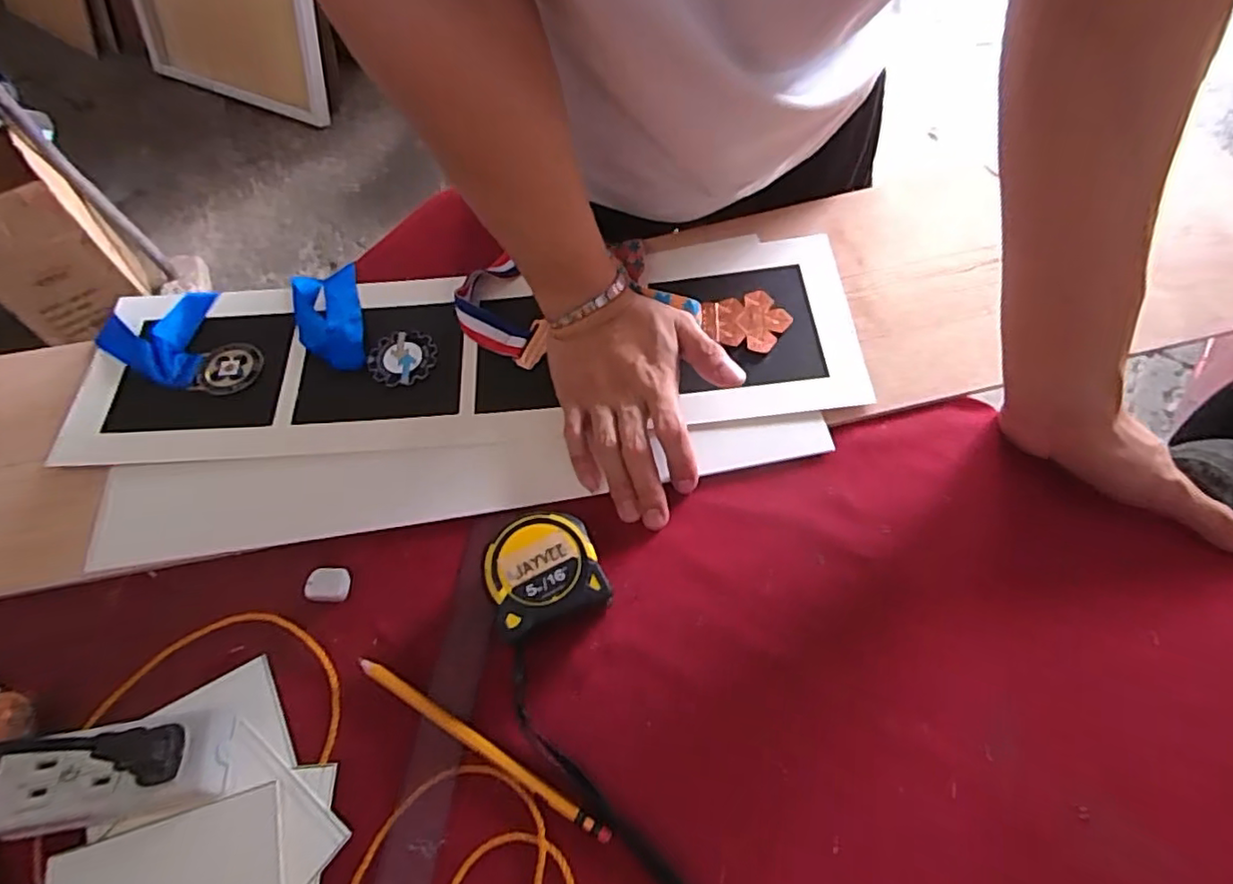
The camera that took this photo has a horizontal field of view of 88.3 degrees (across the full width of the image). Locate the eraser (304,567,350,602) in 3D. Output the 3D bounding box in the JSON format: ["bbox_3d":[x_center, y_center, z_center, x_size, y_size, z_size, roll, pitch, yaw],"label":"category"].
[{"bbox_3d":[-0.179,0.088,0.393,0.024,0.007,0.021,1,63,4],"label":"eraser"}]

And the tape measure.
[{"bbox_3d":[-0.043,0.077,0.374,0.062,0.034,0.061,-22,64,-8],"label":"tape measure"}]

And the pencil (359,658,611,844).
[{"bbox_3d":[-0.075,0.163,0.342,0.164,0.005,0.008,27,68,16],"label":"pencil"}]

